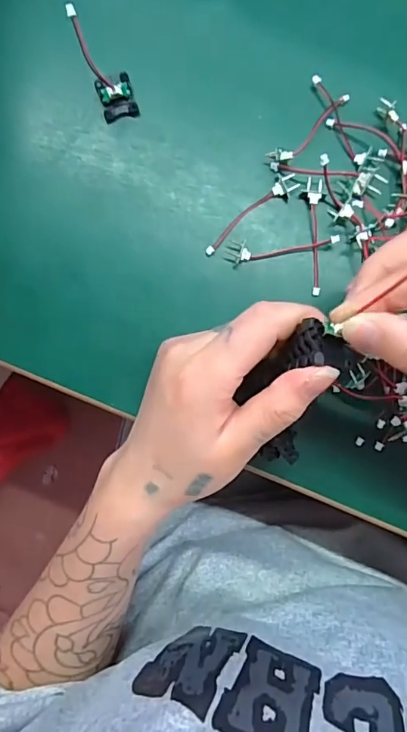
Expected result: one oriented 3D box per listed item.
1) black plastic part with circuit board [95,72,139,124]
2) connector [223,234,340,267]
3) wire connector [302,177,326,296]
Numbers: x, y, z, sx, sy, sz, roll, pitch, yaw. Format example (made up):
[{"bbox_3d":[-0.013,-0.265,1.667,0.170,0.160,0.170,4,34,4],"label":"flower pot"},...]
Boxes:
[{"bbox_3d":[-0.051,-0.158,0.280,0.020,0.016,0.020,-18,90,-1],"label":"black plastic part with circuit board"},{"bbox_3d":[0.047,-0.069,0.280,0.068,0.009,0.015,-2,89,-1],"label":"connector"},{"bbox_3d":[0.065,-0.077,0.281,0.013,0.007,0.068,1,89,-1],"label":"wire connector"}]

